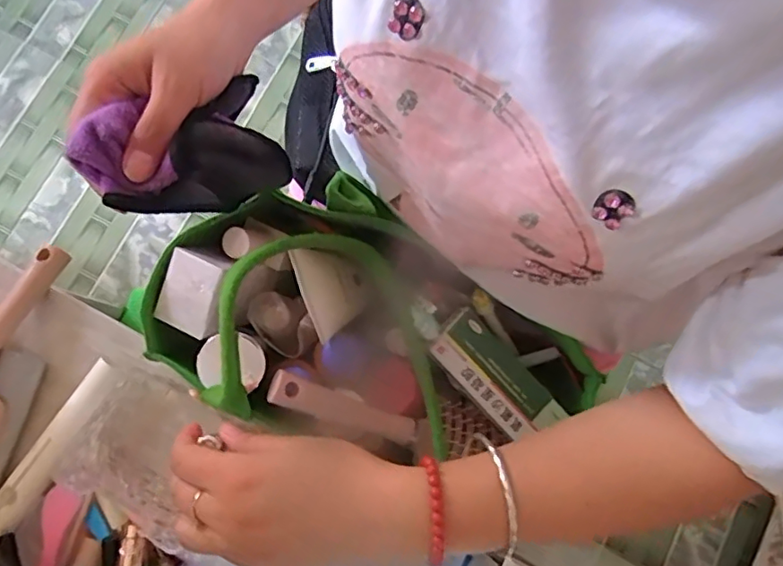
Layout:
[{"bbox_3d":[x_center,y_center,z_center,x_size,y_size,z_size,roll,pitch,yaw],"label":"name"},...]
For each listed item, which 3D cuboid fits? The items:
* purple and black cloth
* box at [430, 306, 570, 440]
[{"bbox_3d":[-0.126,-0.081,0.343,0.125,0.052,0.071,-20,78,-46],"label":"purple and black cloth"},{"bbox_3d":[0.079,0.072,0.435,0.109,0.021,0.049,44,81,-8],"label":"box"}]

